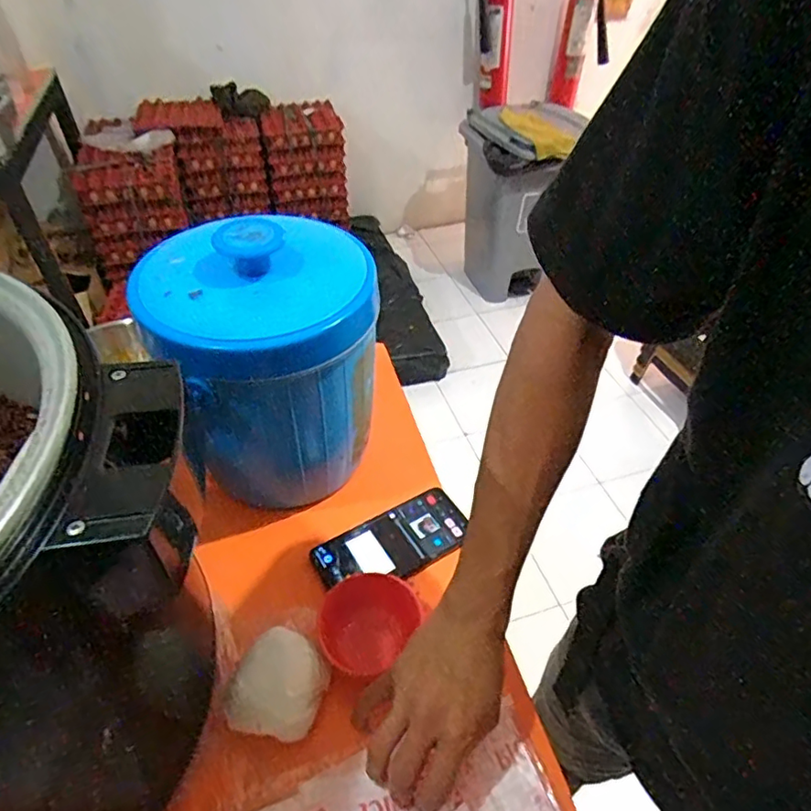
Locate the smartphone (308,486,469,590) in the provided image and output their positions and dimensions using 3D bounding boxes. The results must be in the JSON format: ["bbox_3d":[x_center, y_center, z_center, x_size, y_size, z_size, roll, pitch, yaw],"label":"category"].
[{"bbox_3d":[-0.010,0.141,0.594,0.159,0.008,0.075,-24,50,-24],"label":"smartphone"}]

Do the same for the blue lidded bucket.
[{"bbox_3d":[-0.149,-0.032,0.578,0.167,0.259,0.184,-29,52,-27],"label":"blue lidded bucket"}]

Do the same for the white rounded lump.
[{"bbox_3d":[-0.106,0.230,0.471,0.077,0.046,0.078,1,44,-1],"label":"white rounded lump"}]

